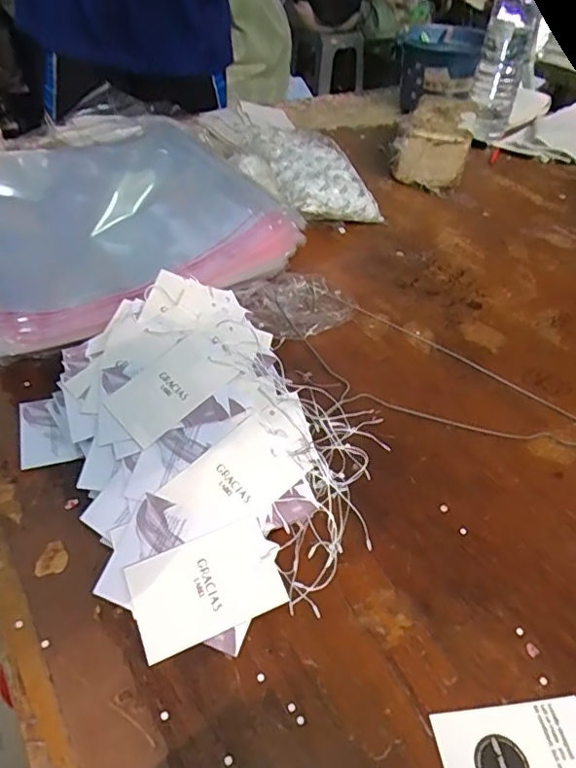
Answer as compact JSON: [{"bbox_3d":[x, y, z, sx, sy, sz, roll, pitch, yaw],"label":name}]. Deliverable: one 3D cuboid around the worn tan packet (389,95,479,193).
[{"bbox_3d":[0.236,-0.391,0.875,0.103,0.092,0.185,13,44,10],"label":"worn tan packet"}]

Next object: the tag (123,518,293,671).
[{"bbox_3d":[-0.053,0.129,0.346,0.090,0.004,0.061,-22,62,-11],"label":"tag"}]

